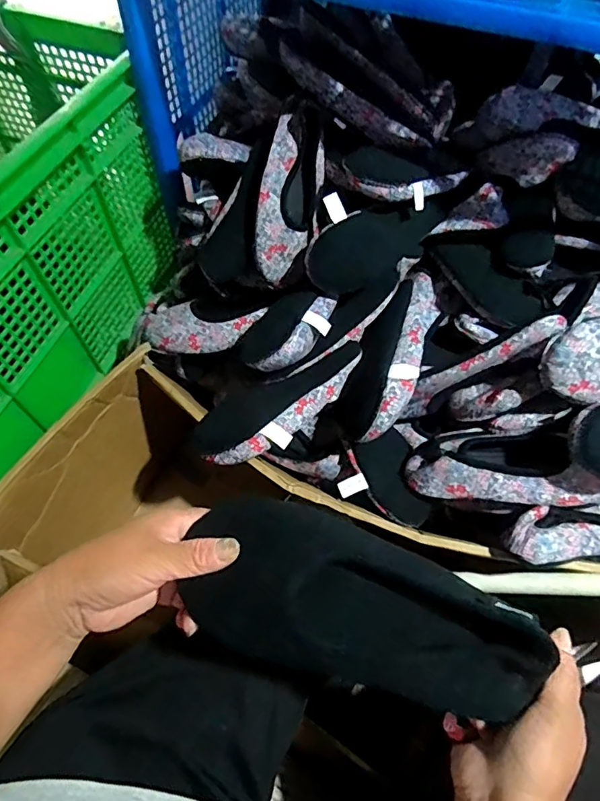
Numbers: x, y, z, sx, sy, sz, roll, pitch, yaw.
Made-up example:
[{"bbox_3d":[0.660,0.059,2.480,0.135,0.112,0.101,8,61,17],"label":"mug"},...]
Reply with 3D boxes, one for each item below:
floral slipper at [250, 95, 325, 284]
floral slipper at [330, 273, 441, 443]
[{"bbox_3d":[-0.022,-0.284,0.686,0.092,0.055,0.237,12,95,7],"label":"floral slipper"},{"bbox_3d":[0.129,-0.071,0.678,0.092,0.098,0.306,23,62,13],"label":"floral slipper"}]

